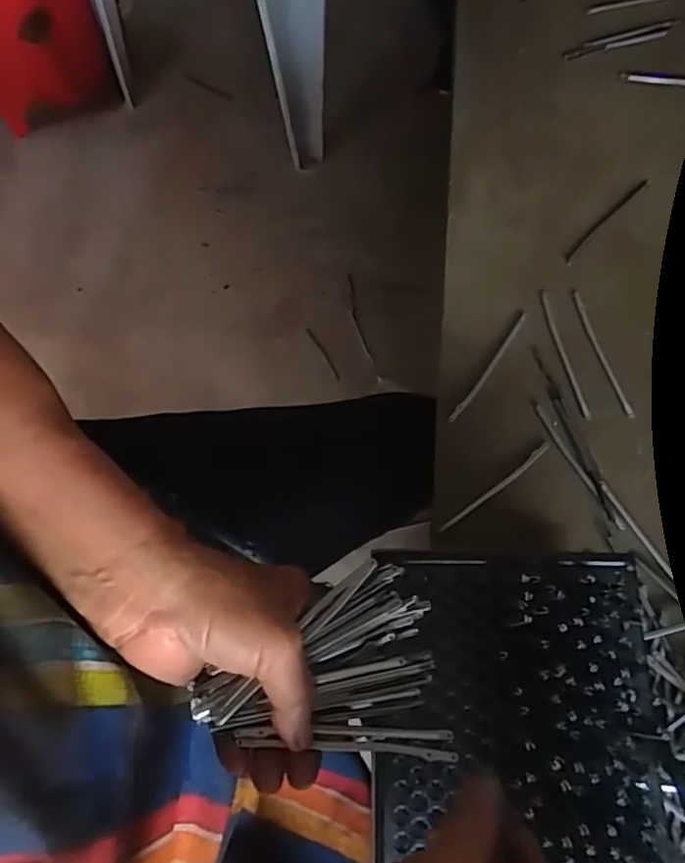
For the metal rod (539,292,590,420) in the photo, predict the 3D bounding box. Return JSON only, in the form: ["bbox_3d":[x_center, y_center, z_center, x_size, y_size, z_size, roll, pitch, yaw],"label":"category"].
[{"bbox_3d":[0.170,-0.061,0.474,0.007,0.004,0.107,-14,75,-3],"label":"metal rod"}]

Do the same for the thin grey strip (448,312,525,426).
[{"bbox_3d":[0.113,-0.050,0.472,0.006,0.004,0.106,35,78,9],"label":"thin grey strip"}]

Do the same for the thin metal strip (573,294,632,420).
[{"bbox_3d":[0.202,-0.062,0.480,0.008,0.004,0.108,-17,75,-4],"label":"thin metal strip"}]

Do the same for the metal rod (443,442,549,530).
[{"bbox_3d":[0.112,0.040,0.448,0.101,0.004,0.007,-37,78,-9],"label":"metal rod"}]

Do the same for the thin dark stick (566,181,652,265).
[{"bbox_3d":[0.222,-0.177,0.517,0.008,0.006,0.112,43,79,11],"label":"thin dark stick"}]

